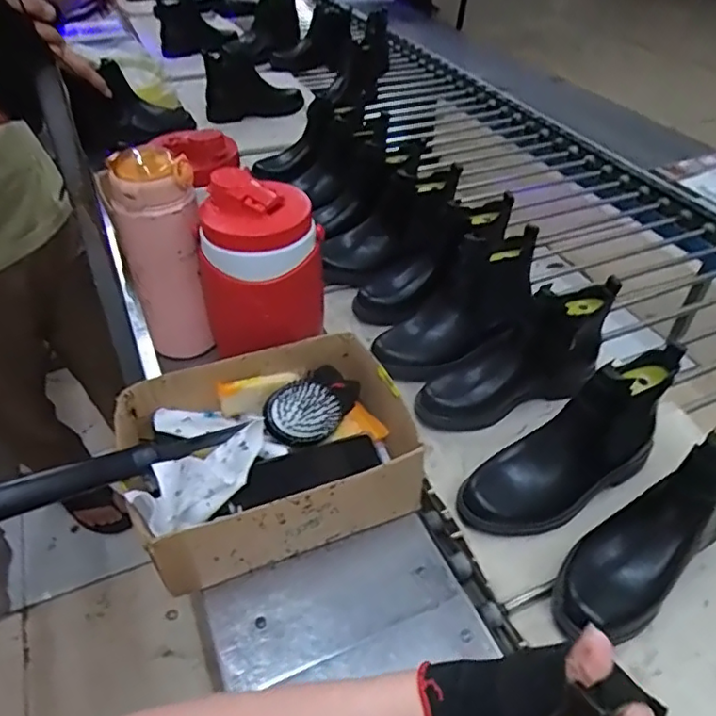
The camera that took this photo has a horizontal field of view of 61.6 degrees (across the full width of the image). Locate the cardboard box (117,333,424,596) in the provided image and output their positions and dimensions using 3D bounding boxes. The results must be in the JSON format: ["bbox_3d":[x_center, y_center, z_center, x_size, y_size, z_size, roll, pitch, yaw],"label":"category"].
[{"bbox_3d":[-0.092,0.103,0.638,0.277,0.115,0.200,-15,44,-14],"label":"cardboard box"}]

